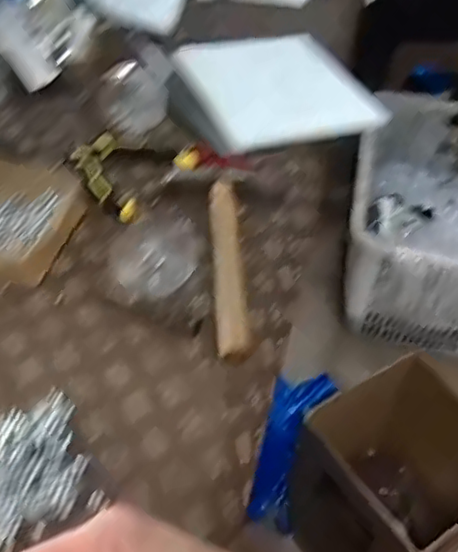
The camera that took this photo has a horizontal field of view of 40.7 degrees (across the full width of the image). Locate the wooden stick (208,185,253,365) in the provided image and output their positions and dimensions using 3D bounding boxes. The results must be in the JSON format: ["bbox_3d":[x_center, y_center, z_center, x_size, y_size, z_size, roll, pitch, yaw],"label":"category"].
[{"bbox_3d":[-0.002,-0.015,0.566,0.028,0.029,0.203,-1,47,-6],"label":"wooden stick"}]

